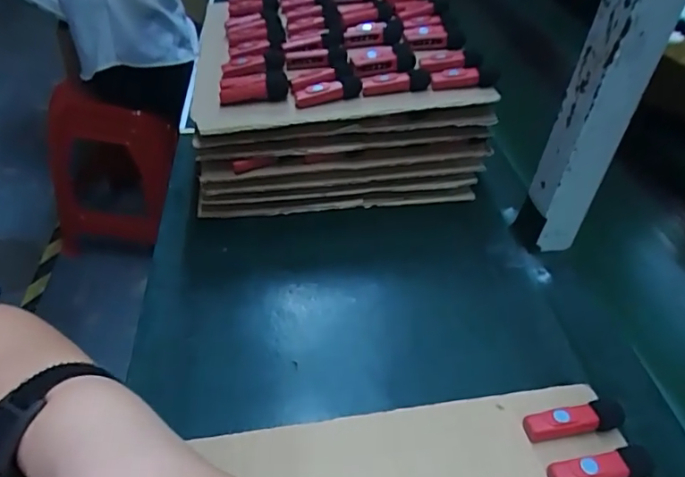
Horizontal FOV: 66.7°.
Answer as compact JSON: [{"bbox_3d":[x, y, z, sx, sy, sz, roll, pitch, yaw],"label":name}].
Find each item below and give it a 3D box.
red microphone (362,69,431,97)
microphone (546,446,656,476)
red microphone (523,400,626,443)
[{"bbox_3d":[0.051,-0.150,0.502,0.065,0.018,0.017,-4,39,-2],"label":"red microphone"},{"bbox_3d":[0.158,0.141,0.317,0.064,0.014,0.017,-2,41,-9],"label":"microphone"},{"bbox_3d":[0.152,0.119,0.341,0.064,0.014,0.016,-2,41,-10],"label":"red microphone"}]

